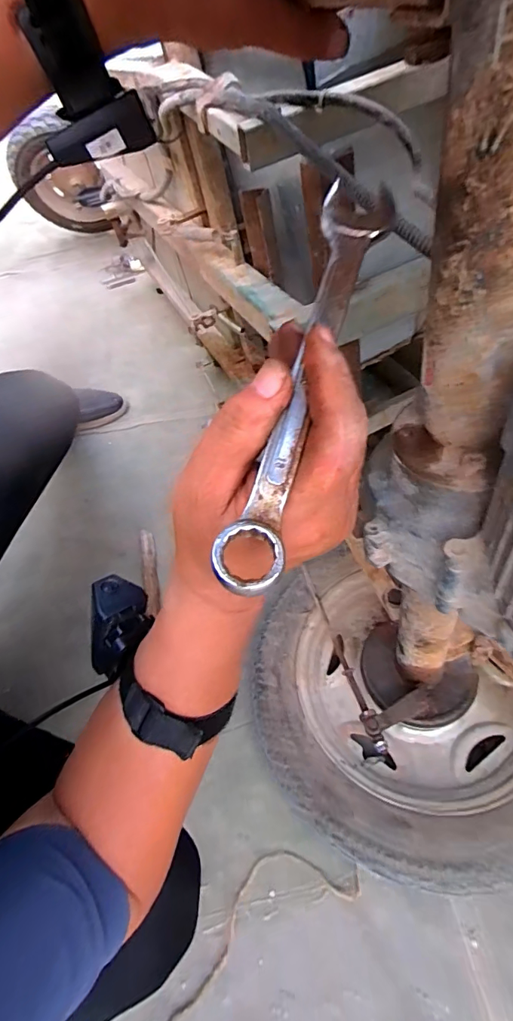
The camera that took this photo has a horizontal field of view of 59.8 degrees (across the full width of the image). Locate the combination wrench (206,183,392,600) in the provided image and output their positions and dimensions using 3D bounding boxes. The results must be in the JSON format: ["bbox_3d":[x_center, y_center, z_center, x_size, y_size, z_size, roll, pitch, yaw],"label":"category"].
[{"bbox_3d":[0.022,-0.061,0.187,0.028,0.011,0.192,14,76,13],"label":"combination wrench"}]

